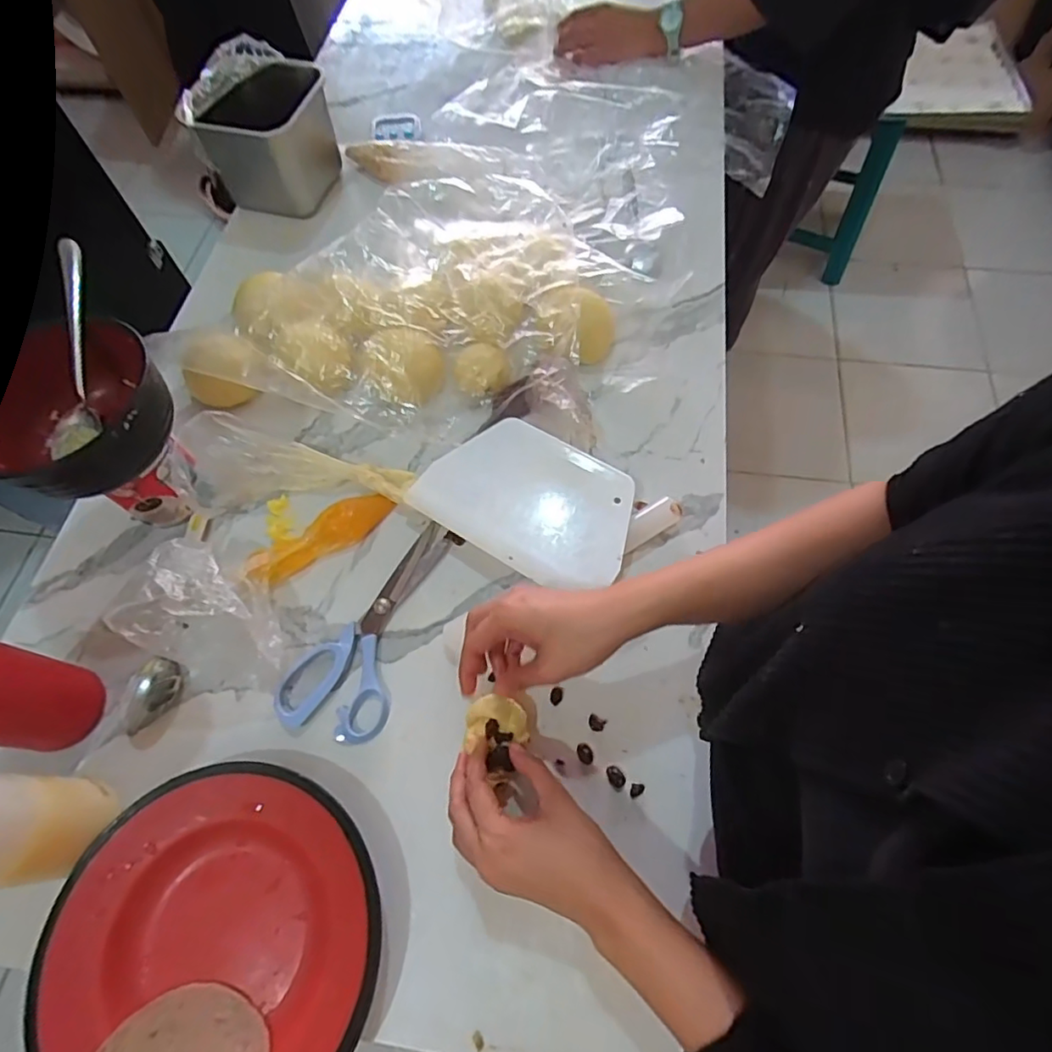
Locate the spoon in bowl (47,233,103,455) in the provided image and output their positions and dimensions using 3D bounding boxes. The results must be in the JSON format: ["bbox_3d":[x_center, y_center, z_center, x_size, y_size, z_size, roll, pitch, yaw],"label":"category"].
[{"bbox_3d":[-0.348,-0.135,0.447,0.031,0.019,0.162,3,95,4],"label":"spoon in bowl"}]

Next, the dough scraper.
[{"bbox_3d":[0.006,-0.026,0.501,0.178,0.005,0.122,30,70,14],"label":"dough scraper"}]

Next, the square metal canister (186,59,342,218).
[{"bbox_3d":[-0.286,-0.442,0.675,0.096,0.106,0.133,16,66,10],"label":"square metal canister"}]

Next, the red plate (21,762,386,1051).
[{"bbox_3d":[-0.196,0.260,0.377,0.202,0.030,0.186,-1,64,2],"label":"red plate"}]

